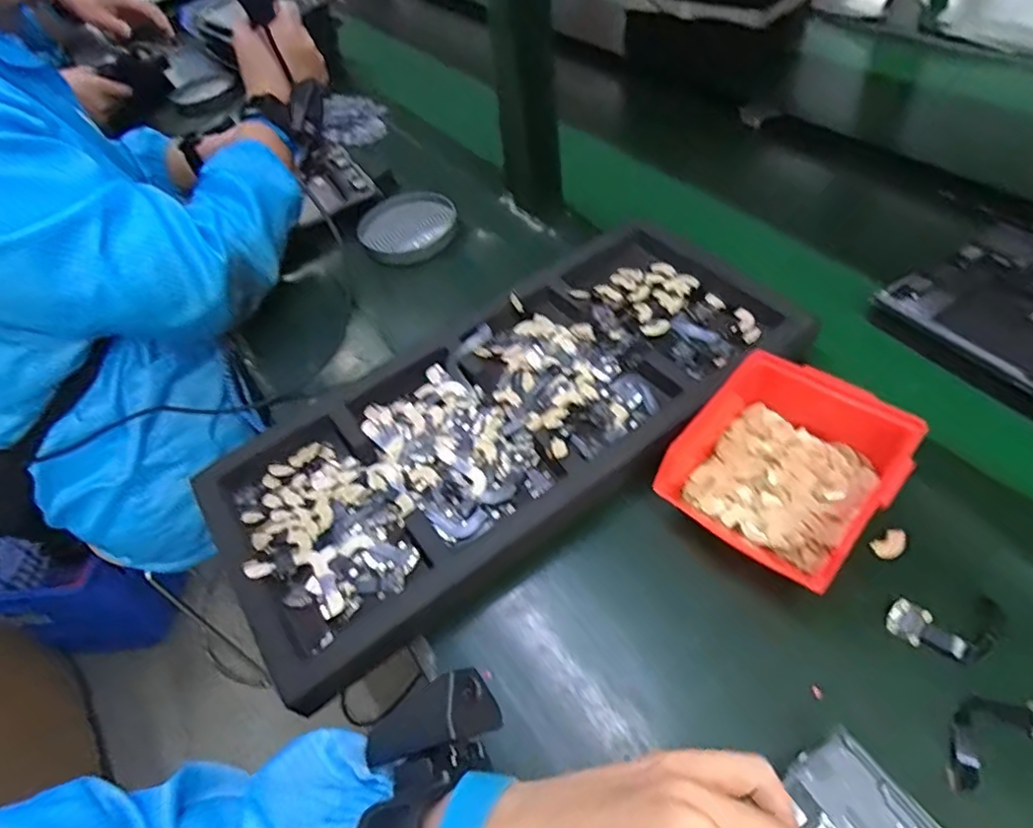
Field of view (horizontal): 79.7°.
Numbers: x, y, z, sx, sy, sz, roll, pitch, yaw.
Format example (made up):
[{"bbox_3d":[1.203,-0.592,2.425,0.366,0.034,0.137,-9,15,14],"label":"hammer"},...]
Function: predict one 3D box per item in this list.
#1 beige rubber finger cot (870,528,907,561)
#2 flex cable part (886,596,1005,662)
[{"bbox_3d":[0.251,0.087,0.414,0.026,0.004,0.016,-25,50,-15],"label":"beige rubber finger cot"},{"bbox_3d":[0.263,0.129,0.373,0.069,0.008,0.036,-5,49,4],"label":"flex cable part"}]

